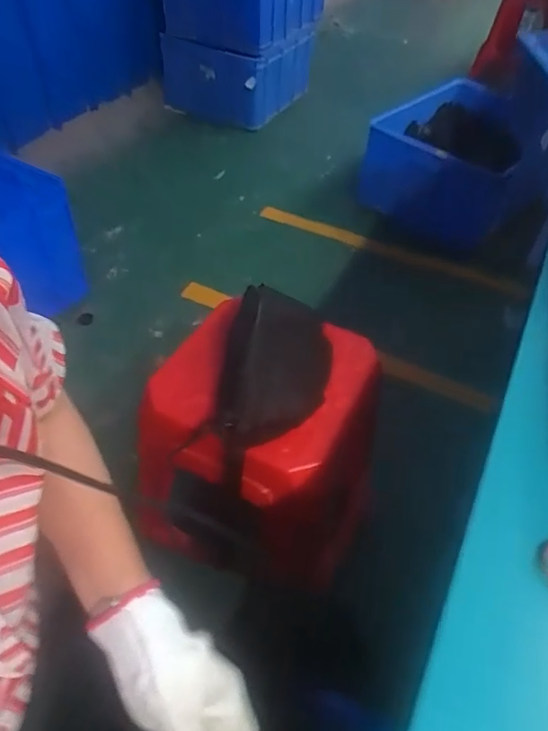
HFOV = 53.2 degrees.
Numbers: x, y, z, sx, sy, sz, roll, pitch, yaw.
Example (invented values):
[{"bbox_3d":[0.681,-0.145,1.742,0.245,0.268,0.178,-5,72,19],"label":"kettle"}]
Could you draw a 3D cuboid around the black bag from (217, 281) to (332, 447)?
[{"bbox_3d":[0.003,-0.014,0.739,0.145,0.035,0.278,1,46,2],"label":"black bag"}]

